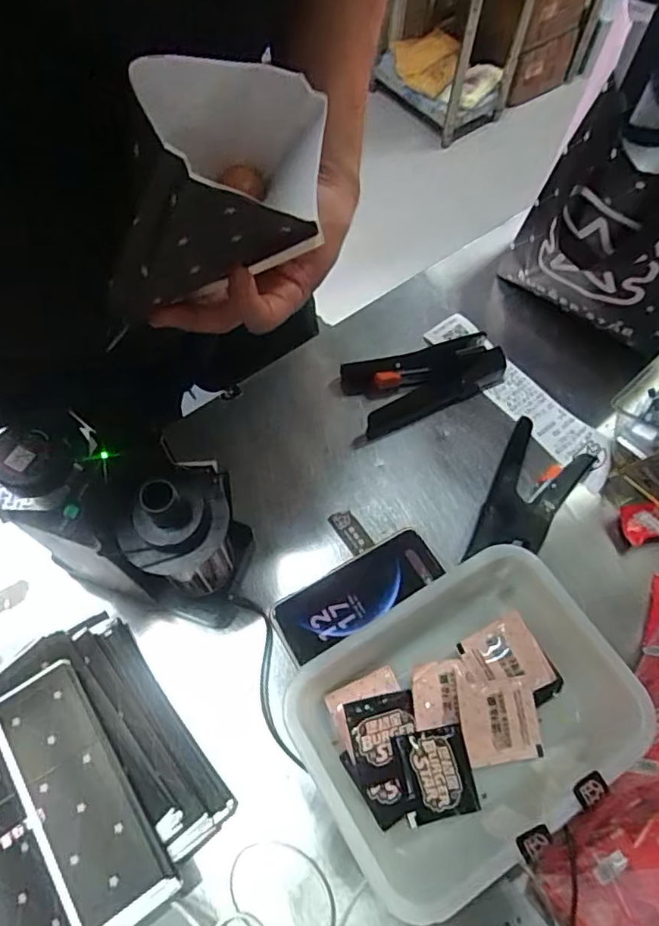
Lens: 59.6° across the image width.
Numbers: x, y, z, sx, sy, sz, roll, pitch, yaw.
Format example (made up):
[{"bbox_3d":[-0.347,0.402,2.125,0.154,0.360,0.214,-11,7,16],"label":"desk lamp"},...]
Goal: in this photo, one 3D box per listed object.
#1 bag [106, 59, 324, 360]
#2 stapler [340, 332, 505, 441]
[{"bbox_3d":[-0.067,-0.159,0.323,0.119,0.111,0.099,1,58,2],"label":"bag"},{"bbox_3d":[0.103,-0.092,0.638,0.177,0.030,0.087,-18,64,-10],"label":"stapler"}]

